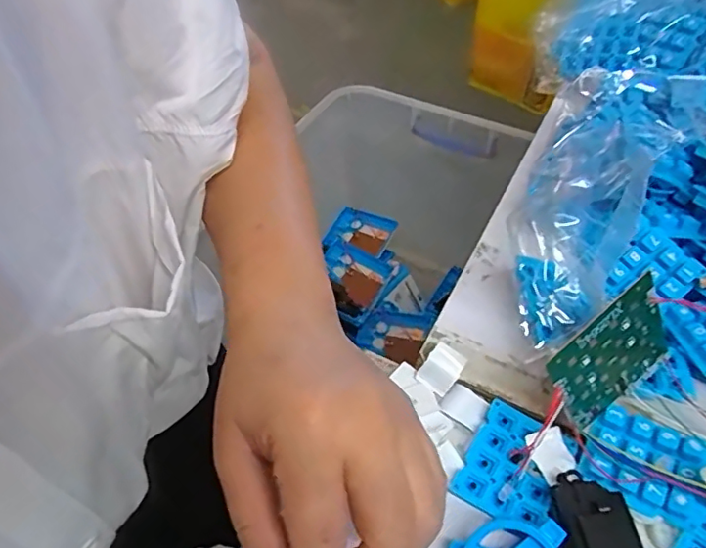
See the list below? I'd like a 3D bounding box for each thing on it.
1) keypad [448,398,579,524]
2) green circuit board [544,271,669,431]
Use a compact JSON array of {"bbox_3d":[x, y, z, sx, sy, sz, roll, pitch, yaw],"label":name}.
[{"bbox_3d":[0.087,0.104,0.303,0.049,0.006,0.059,26,56,22],"label":"keypad"},{"bbox_3d":[0.135,0.044,0.292,0.070,0.067,0.004,-39,35,-8],"label":"green circuit board"}]

